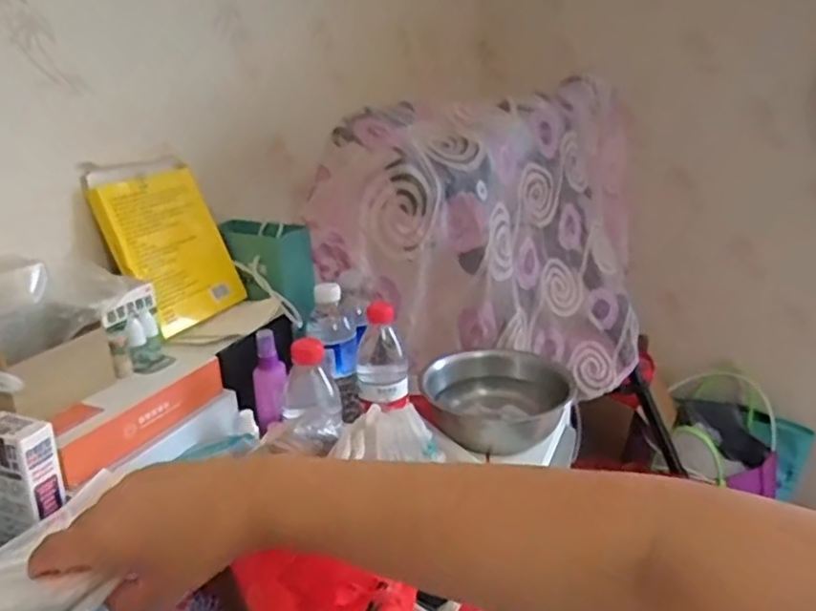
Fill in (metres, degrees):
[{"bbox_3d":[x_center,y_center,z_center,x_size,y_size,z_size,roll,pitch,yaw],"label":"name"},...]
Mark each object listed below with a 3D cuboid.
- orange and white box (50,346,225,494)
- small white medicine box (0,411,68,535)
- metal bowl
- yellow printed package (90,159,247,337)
[{"bbox_3d":[-0.264,0.099,0.620,0.065,0.042,0.196,7,23,24],"label":"orange and white box"},{"bbox_3d":[-0.306,0.134,0.506,0.050,0.087,0.032,2,21,12],"label":"small white medicine box"},{"bbox_3d":[0.121,0.131,0.876,0.188,0.067,0.190,1,21,9],"label":"metal bowl"},{"bbox_3d":[-0.279,-0.073,0.755,0.035,0.196,0.146,-11,16,33],"label":"yellow printed package"}]

